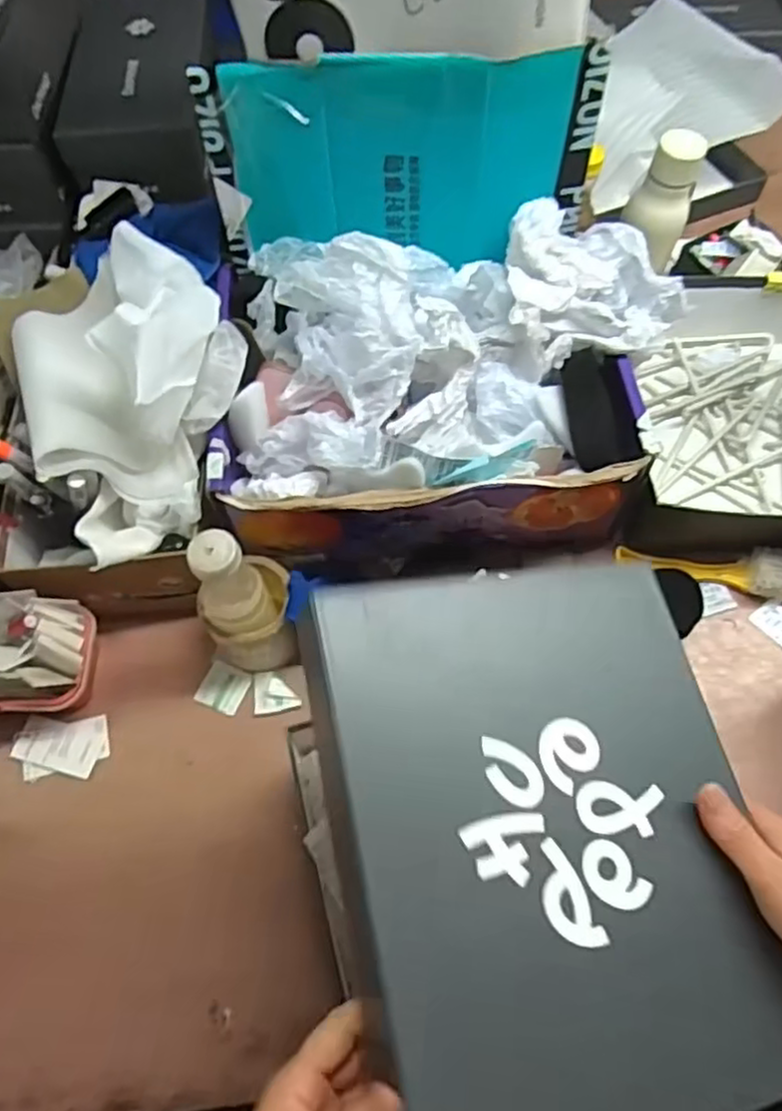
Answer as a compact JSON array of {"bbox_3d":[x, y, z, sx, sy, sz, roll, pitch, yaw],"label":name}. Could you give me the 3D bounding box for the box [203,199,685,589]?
[{"bbox_3d":[0.049,-0.163,0.701,0.408,0.230,0.288,0,62,2],"label":"box"}]

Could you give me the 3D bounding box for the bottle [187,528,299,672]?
[{"bbox_3d":[-0.134,0.041,0.640,0.079,0.187,0.071,-9,62,-3],"label":"bottle"}]

